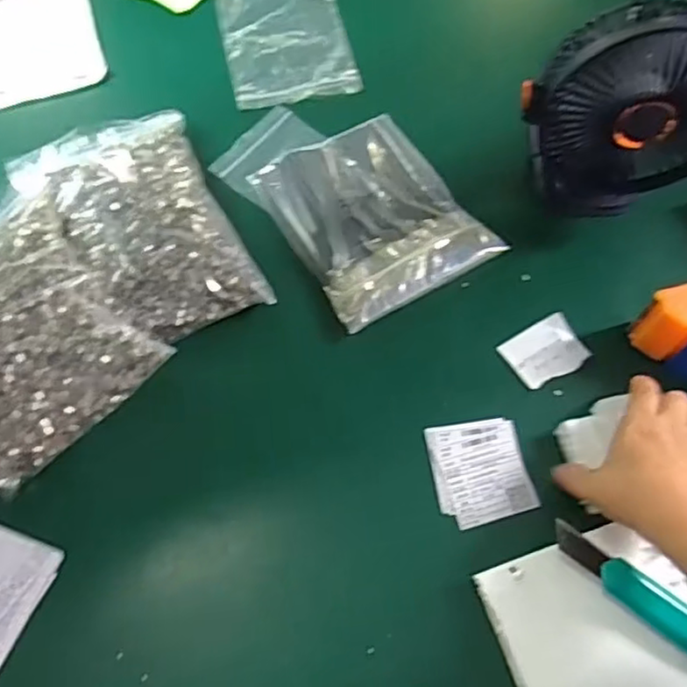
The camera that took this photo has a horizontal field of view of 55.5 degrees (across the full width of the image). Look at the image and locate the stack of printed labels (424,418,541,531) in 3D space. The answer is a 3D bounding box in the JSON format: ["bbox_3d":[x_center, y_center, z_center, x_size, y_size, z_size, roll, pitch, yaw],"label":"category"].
[{"bbox_3d":[0.099,0.091,0.472,0.067,0.004,0.074,-10,64,-6],"label":"stack of printed labels"}]

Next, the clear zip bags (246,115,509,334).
[{"bbox_3d":[0.024,-0.114,0.563,0.149,0.020,0.177,-29,67,-15],"label":"clear zip bags"}]

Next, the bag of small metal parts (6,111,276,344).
[{"bbox_3d":[-0.171,-0.103,0.542,0.143,0.041,0.222,-23,66,-12],"label":"bag of small metal parts"}]

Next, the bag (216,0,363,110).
[{"bbox_3d":[-0.060,-0.317,0.676,0.124,0.009,0.180,-11,64,-6],"label":"bag"}]

